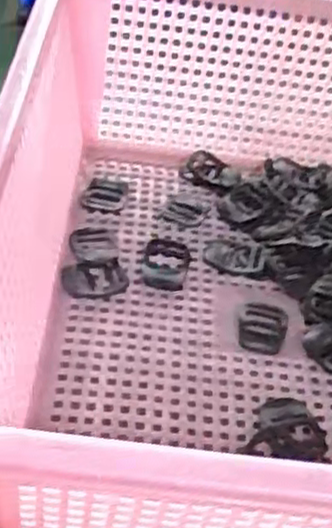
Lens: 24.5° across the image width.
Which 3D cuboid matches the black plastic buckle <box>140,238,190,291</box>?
[{"bbox_3d":[0.000,0.000,0.472,0.028,0.004,0.046,7,44,2],"label":"black plastic buckle"}]

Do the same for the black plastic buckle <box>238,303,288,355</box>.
[{"bbox_3d":[0.057,0.037,0.445,0.027,0.004,0.039,11,44,6],"label":"black plastic buckle"}]

